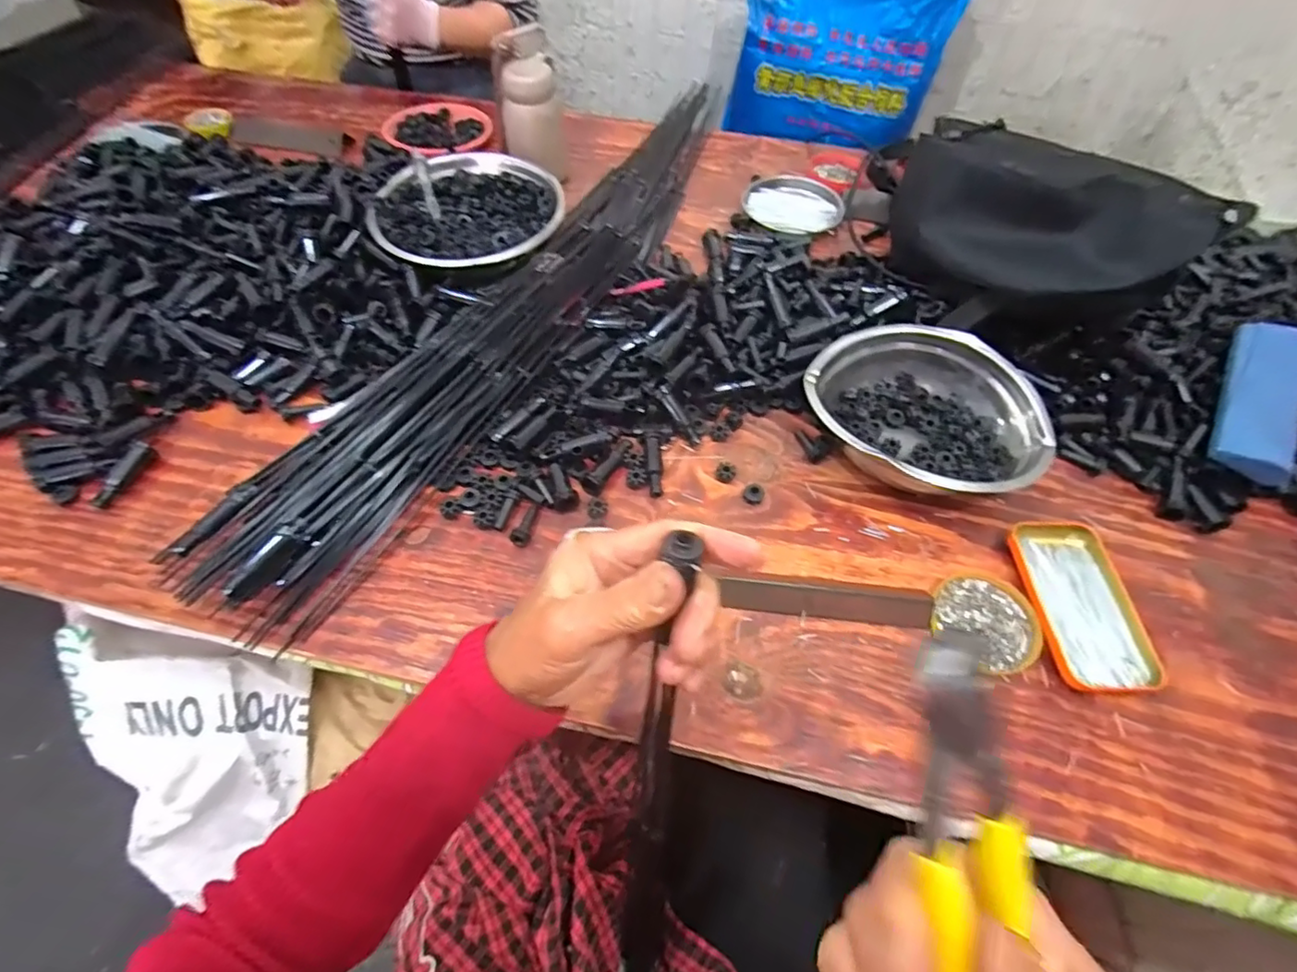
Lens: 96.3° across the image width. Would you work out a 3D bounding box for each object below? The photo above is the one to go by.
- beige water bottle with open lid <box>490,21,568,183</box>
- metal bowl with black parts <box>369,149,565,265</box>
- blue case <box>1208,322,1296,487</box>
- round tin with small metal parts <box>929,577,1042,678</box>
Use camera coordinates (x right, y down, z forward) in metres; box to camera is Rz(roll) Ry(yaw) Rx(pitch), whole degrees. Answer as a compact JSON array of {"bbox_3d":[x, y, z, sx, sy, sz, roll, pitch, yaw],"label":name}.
[{"bbox_3d":[-0.161,-0.512,0.795,0.080,0.156,0.093,-7,56,-6],"label":"beige water bottle with open lid"},{"bbox_3d":[-0.216,-0.332,0.707,0.215,0.068,0.216,1,56,-1],"label":"metal bowl with black parts"},{"bbox_3d":[0.580,-0.087,0.548,0.063,0.029,0.166,24,73,14],"label":"blue case"},{"bbox_3d":[0.278,0.111,0.476,0.080,0.012,0.082,1,56,-1],"label":"round tin with small metal parts"}]

